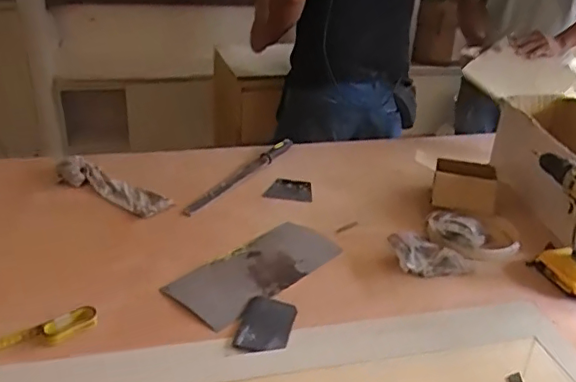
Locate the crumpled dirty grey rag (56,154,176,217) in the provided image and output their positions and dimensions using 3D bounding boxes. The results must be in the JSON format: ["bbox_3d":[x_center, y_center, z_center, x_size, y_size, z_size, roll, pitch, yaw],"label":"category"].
[{"bbox_3d":[-0.385,-0.008,1.232,0.315,0.038,0.092,19,32,27],"label":"crumpled dirty grey rag"}]

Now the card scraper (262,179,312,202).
[{"bbox_3d":[0.002,-0.003,1.275,0.105,0.008,0.080,7,34,0],"label":"card scraper"}]

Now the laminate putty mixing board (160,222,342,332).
[{"bbox_3d":[-0.050,0.132,0.987,0.295,0.027,0.145,-23,37,-40],"label":"laminate putty mixing board"}]

